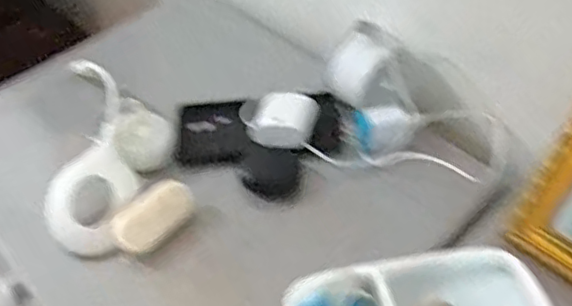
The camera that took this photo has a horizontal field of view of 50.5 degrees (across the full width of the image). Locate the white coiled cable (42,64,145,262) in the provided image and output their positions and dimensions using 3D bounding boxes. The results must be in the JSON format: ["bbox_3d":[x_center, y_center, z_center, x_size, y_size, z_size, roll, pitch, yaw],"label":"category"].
[{"bbox_3d":[-0.181,-0.014,0.587,0.087,0.040,0.229,-4,48,-1],"label":"white coiled cable"}]

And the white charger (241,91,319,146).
[{"bbox_3d":[-0.008,-0.033,0.603,0.076,0.032,0.064,3,49,5],"label":"white charger"}]

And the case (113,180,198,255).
[{"bbox_3d":[-0.115,0.056,0.536,0.074,0.025,0.039,-37,57,-27],"label":"case"}]

